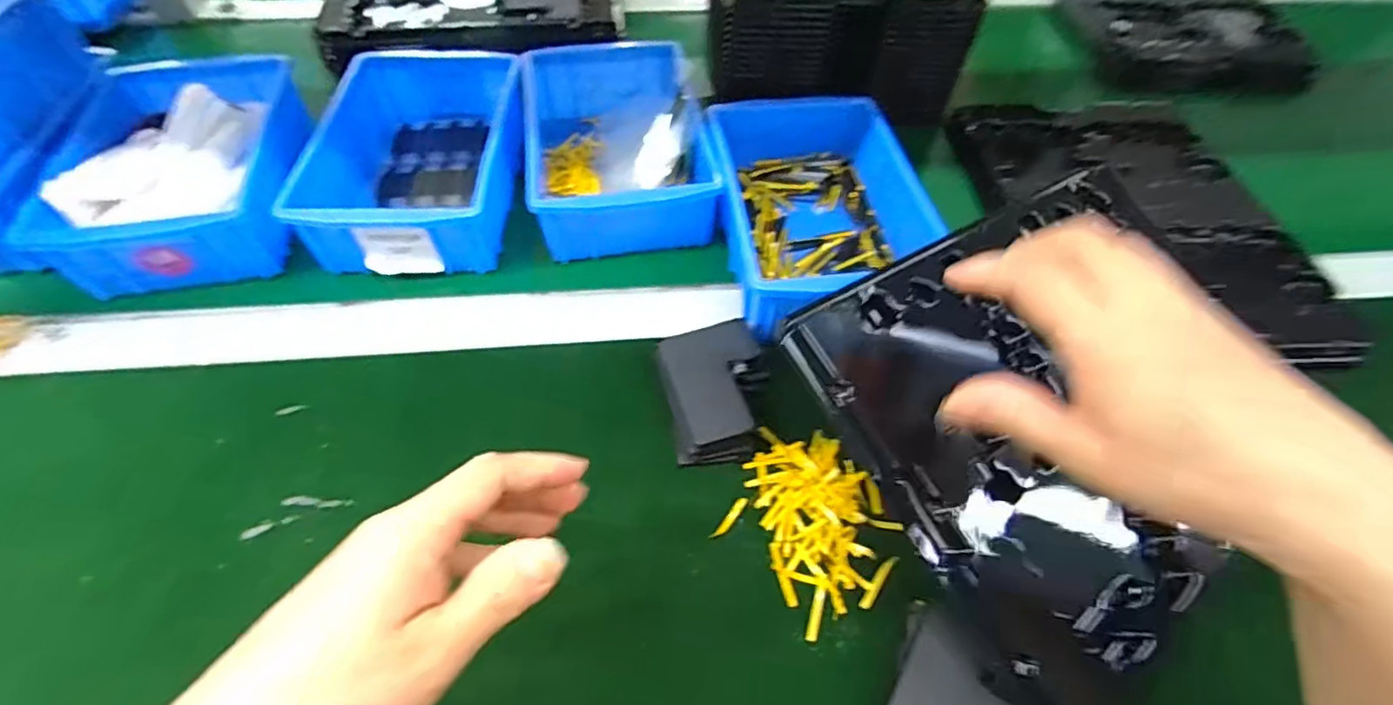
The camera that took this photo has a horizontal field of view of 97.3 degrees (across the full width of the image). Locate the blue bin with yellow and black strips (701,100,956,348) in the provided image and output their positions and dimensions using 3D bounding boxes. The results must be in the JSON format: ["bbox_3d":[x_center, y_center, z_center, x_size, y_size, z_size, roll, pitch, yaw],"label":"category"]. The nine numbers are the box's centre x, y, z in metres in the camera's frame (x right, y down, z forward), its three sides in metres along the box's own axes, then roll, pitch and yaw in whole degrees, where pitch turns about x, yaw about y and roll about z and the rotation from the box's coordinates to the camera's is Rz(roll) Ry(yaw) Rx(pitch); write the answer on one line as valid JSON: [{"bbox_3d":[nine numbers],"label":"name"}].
[{"bbox_3d":[0.086,-0.105,0.451,0.132,0.061,0.197,-6,55,-5],"label":"blue bin with yellow and black strips"}]

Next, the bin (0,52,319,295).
[{"bbox_3d":[-0.382,-0.145,0.468,0.151,0.064,0.214,-16,57,-12],"label":"bin"}]

